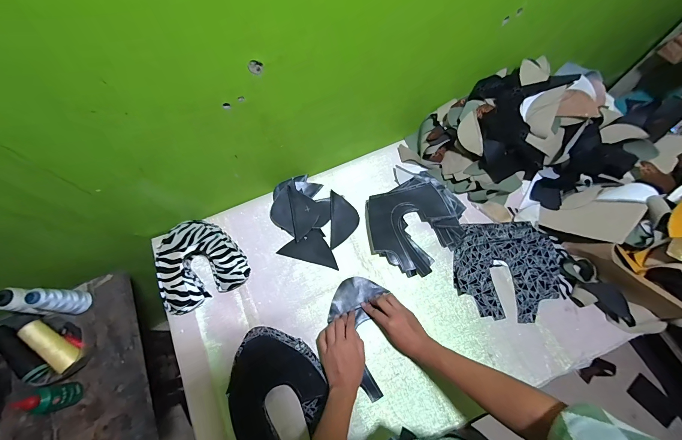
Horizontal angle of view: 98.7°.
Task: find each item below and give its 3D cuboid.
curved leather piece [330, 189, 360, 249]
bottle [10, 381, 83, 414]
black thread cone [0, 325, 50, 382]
[{"bbox_3d":[0.008,-0.002,0.683,0.063,0.004,0.131,0,71,-1],"label":"curved leather piece"},{"bbox_3d":[-0.519,0.323,0.530,0.038,0.105,0.041,-11,70,-2],"label":"bottle"},{"bbox_3d":[-0.587,0.240,0.536,0.123,0.029,0.030,45,77,2],"label":"black thread cone"}]

